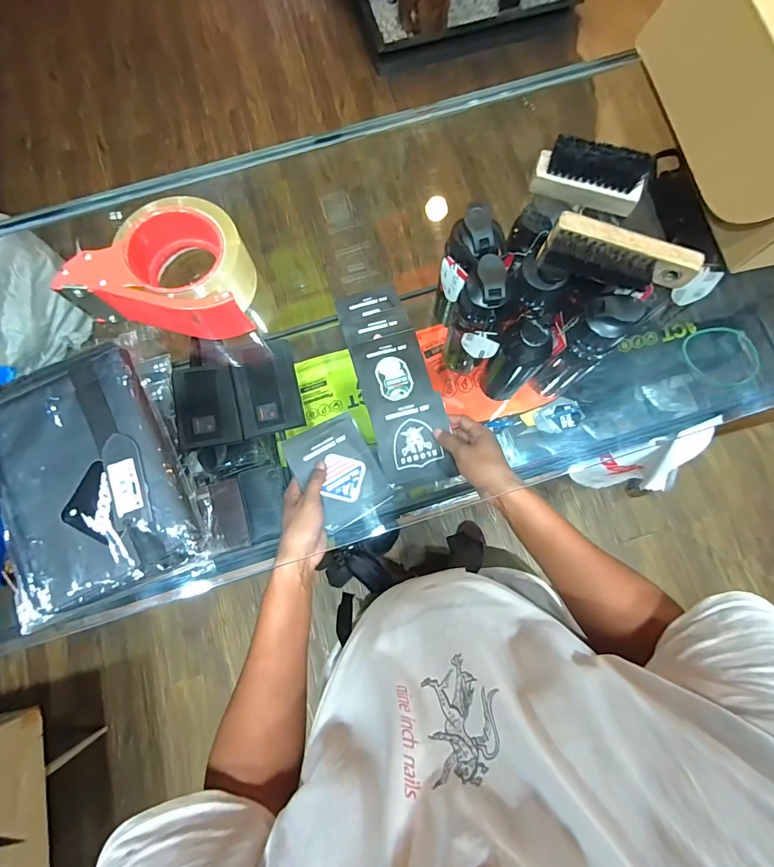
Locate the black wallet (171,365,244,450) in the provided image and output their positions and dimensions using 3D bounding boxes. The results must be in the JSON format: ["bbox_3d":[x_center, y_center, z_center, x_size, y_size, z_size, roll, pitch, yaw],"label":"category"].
[{"bbox_3d":[-0.279,-0.044,0.627,0.090,0.019,0.126,-12,79,-2],"label":"black wallet"}]

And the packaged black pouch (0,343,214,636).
[{"bbox_3d":[-0.244,0.036,0.330,0.140,0.018,0.196,-24,80,-4],"label":"packaged black pouch"}]

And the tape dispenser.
[{"bbox_3d":[-0.187,-0.140,0.346,0.148,0.067,0.094,5,79,2],"label":"tape dispenser"}]

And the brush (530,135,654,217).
[{"bbox_3d":[0.188,-0.238,0.375,0.095,0.048,0.028,20,79,5],"label":"brush"}]

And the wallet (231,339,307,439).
[{"bbox_3d":[-0.190,-0.072,0.646,0.095,0.023,0.143,-13,78,-2],"label":"wallet"}]

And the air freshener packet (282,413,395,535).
[{"bbox_3d":[-0.066,0.053,0.578,0.107,0.007,0.144,-30,94,-18],"label":"air freshener packet"}]

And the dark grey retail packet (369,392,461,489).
[{"bbox_3d":[0.040,0.012,0.600,0.105,0.019,0.124,-13,79,-2],"label":"dark grey retail packet"}]

